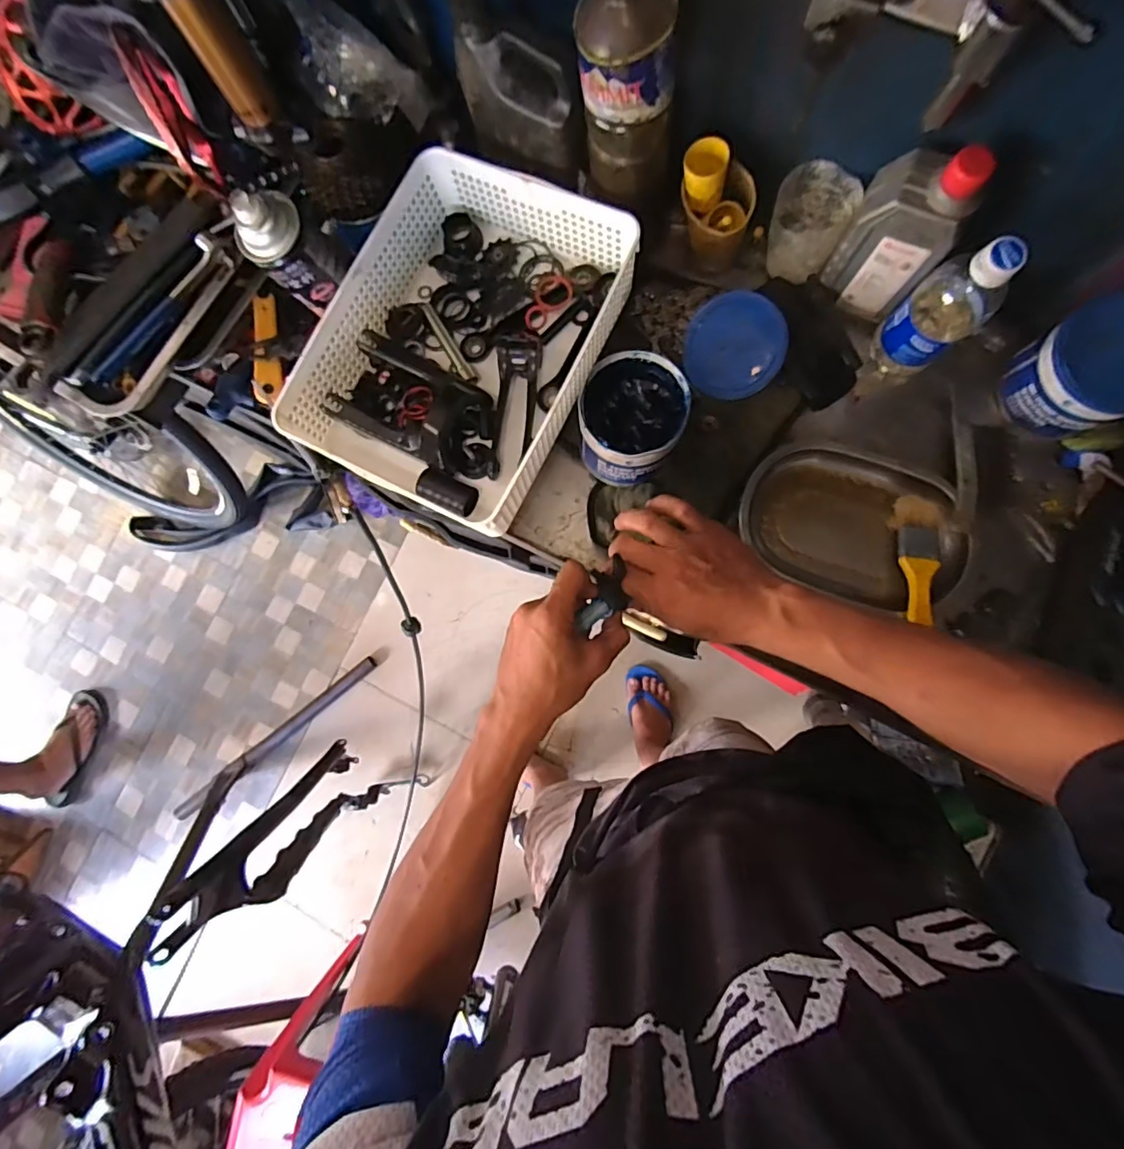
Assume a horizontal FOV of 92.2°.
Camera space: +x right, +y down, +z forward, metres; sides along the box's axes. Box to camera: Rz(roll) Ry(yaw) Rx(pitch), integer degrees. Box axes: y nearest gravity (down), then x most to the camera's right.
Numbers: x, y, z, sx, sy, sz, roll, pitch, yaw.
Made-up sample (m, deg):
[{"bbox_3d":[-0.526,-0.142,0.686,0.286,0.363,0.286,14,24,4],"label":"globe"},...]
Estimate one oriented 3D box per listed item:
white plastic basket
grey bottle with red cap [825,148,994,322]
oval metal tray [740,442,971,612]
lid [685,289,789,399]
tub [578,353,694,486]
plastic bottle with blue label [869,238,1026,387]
[{"bbox_3d":[-0.096,-0.235,0.547,0.241,0.081,0.315,26,87,8],"label":"white plastic basket"},{"bbox_3d":[0.294,-0.300,0.475,0.079,0.162,0.048,33,88,8],"label":"grey bottle with red cap"},{"bbox_3d":[0.293,-0.052,0.552,0.212,0.035,0.146,19,86,8],"label":"oval metal tray"},{"bbox_3d":[0.175,-0.232,0.552,0.097,0.008,0.098,10,116,22],"label":"lid"},{"bbox_3d":[0.067,-0.150,0.532,0.102,0.078,0.106,9,85,7],"label":"tub"},{"bbox_3d":[0.342,-0.237,0.485,0.069,0.159,0.060,44,89,9],"label":"plastic bottle with blue label"}]

